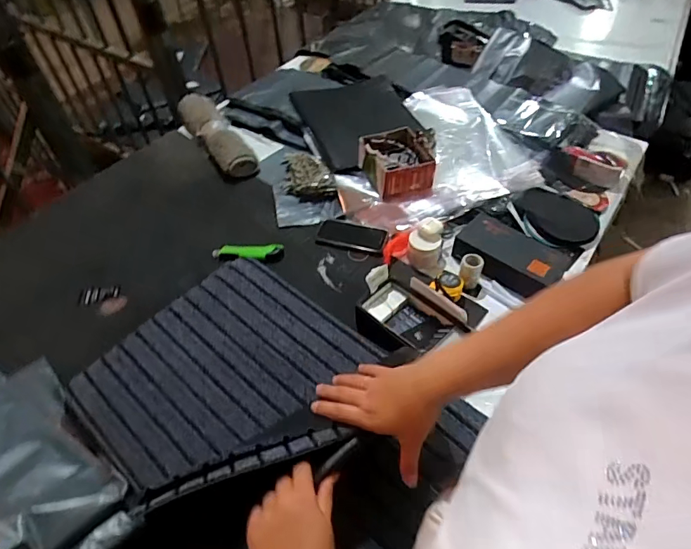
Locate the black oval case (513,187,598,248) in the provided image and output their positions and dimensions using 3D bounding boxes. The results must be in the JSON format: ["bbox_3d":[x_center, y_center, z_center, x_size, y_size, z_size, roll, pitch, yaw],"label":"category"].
[{"bbox_3d":[0.490,-0.135,1.035,0.194,0.037,0.170,-7,48,-4],"label":"black oval case"}]

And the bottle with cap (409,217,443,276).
[{"bbox_3d":[0.172,-0.059,0.982,0.069,0.103,0.085,6,49,8],"label":"bottle with cap"}]

